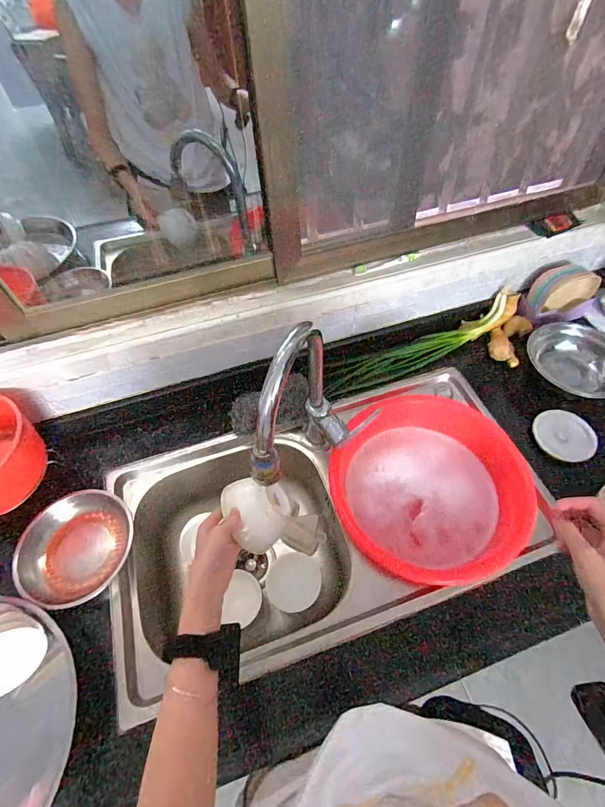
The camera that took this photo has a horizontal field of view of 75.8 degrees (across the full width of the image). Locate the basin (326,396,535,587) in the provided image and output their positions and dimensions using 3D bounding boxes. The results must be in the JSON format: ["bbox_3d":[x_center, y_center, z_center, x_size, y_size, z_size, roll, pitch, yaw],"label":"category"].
[{"bbox_3d":[0.237,0.142,0.736,0.344,0.102,0.343,-1,56,2],"label":"basin"}]

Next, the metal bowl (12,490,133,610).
[{"bbox_3d":[-0.371,0.232,0.637,0.154,0.062,0.175,17,59,14],"label":"metal bowl"}]

